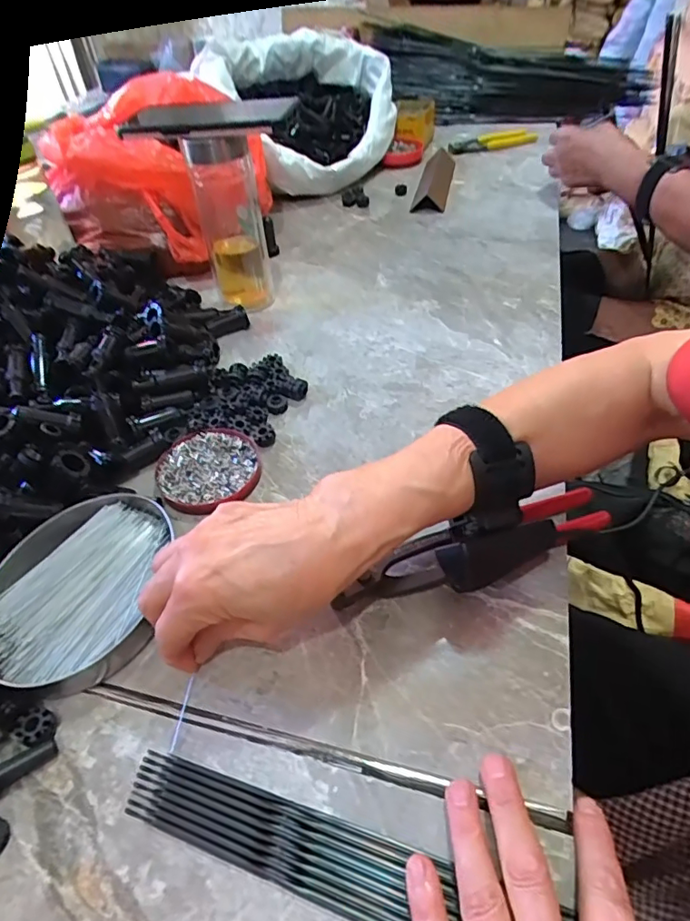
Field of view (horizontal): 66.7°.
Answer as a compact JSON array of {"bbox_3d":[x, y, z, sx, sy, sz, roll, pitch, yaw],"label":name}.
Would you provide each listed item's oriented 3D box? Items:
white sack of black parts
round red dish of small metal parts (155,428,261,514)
[{"bbox_3d":[-0.066,-0.574,0.873,0.277,0.175,0.322,6,47,8],"label":"white sack of black parts"},{"bbox_3d":[-0.111,0.006,0.425,0.080,0.011,0.079,-1,46,1],"label":"round red dish of small metal parts"}]

